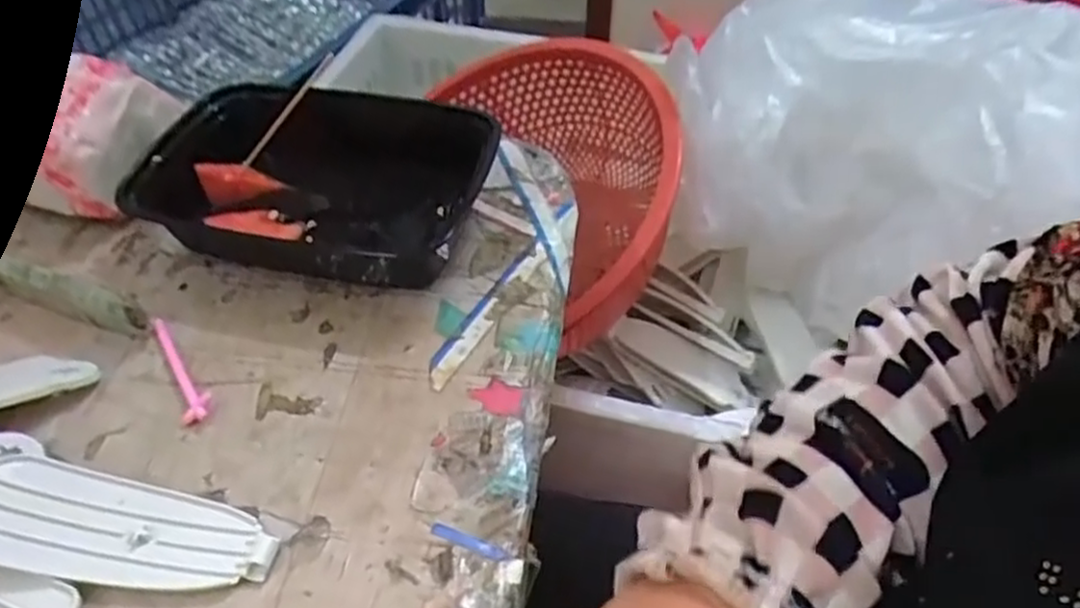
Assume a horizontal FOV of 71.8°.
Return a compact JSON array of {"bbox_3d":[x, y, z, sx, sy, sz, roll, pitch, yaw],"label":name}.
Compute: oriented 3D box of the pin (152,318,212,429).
[{"bbox_3d":[-0.199,0.033,0.415,0.017,0.010,0.084,-23,50,-19],"label":"pin"}]

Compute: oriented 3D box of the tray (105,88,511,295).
[{"bbox_3d":[-0.143,-0.084,0.487,0.220,0.055,0.141,5,47,5],"label":"tray"}]

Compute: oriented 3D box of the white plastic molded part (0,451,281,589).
[{"bbox_3d":[-0.200,0.100,0.343,0.156,0.028,0.054,9,47,9],"label":"white plastic molded part"}]

